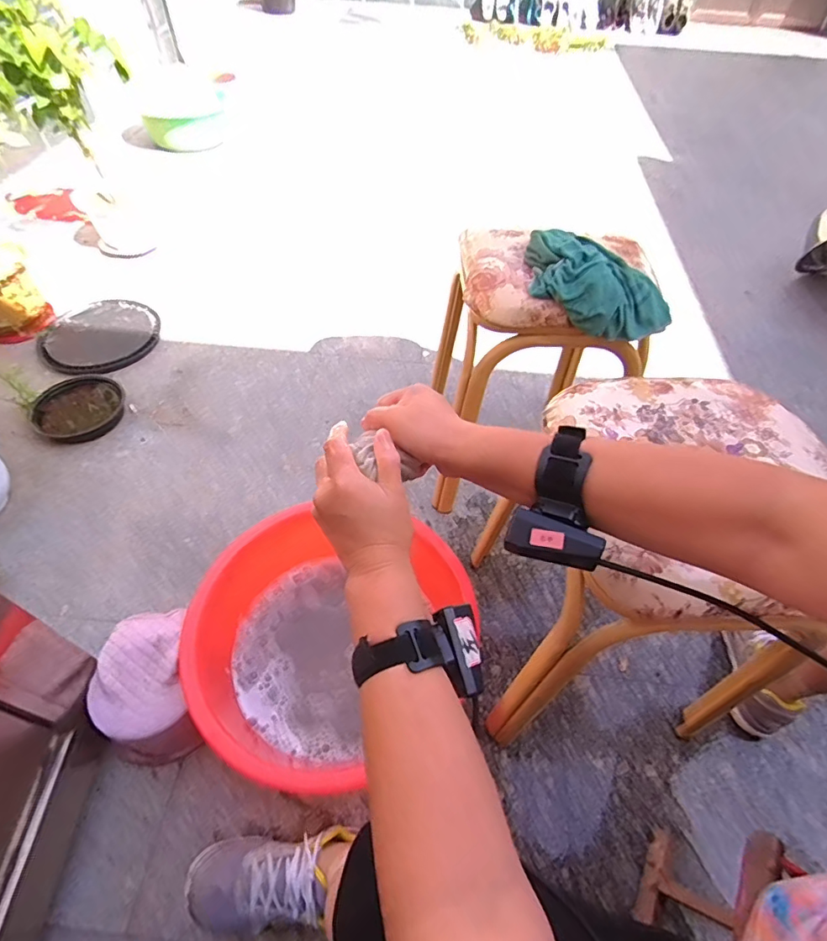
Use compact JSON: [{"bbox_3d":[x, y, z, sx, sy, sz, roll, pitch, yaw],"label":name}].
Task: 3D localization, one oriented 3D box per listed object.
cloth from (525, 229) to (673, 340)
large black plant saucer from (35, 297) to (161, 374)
[{"bbox_3d":[0.266,-0.273,0.734,0.227,0.089,0.146,35,58,22],"label":"cloth"},{"bbox_3d":[-0.873,-0.377,1.385,0.313,0.041,0.304,1,52,-2],"label":"large black plant saucer"}]

